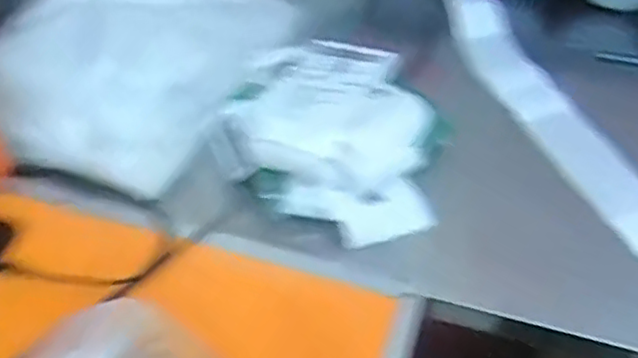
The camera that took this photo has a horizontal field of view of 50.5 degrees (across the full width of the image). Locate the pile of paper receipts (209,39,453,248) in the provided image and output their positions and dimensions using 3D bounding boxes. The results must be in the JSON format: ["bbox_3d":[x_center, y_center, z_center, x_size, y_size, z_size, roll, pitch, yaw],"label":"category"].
[{"bbox_3d":[0.009,-0.049,0.614,0.204,0.071,0.190,9,48,7],"label":"pile of paper receipts"}]

